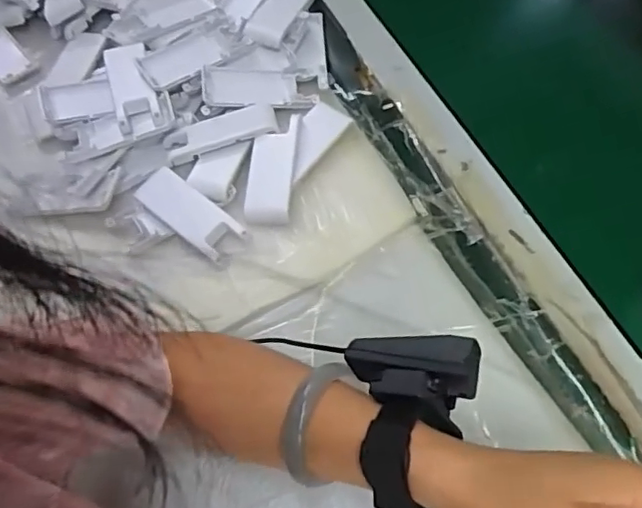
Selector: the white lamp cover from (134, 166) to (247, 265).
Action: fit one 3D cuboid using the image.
[{"bbox_3d":[-0.111,-0.034,0.492,0.098,0.005,0.039,36,85,14],"label":"white lamp cover"}]

